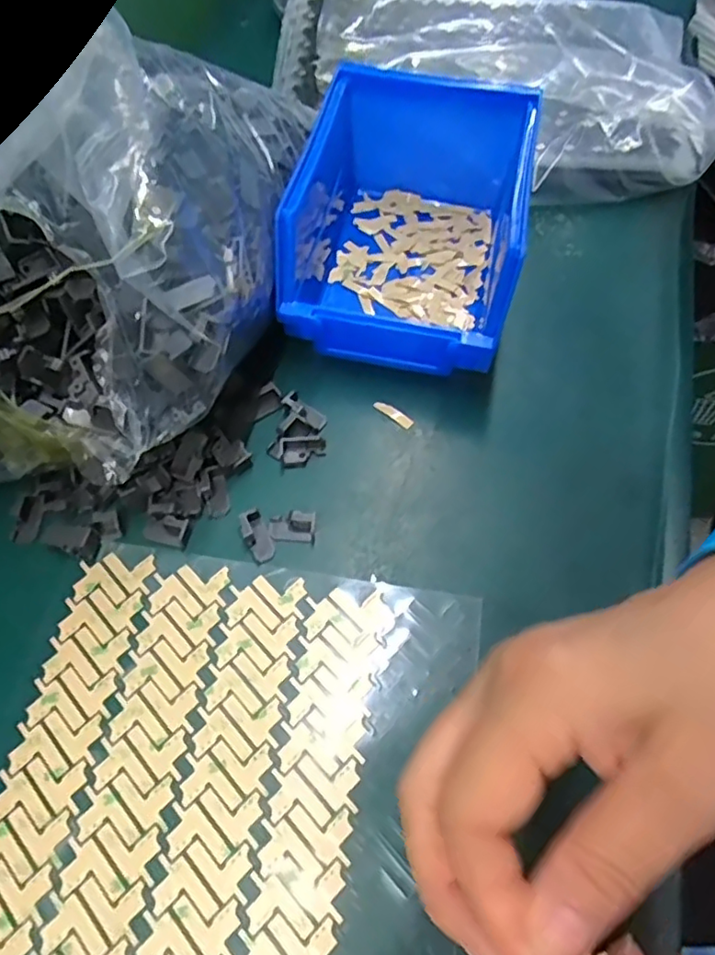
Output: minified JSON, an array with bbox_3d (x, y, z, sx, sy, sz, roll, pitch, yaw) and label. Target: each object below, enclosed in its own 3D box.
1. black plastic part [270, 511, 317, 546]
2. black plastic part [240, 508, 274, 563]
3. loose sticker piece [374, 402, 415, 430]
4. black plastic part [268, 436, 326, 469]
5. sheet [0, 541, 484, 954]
[{"bbox_3d":[-0.029,0.021,0.270,0.020,0.010,0.011,7,64,5],"label":"black plastic part"},{"bbox_3d":[-0.044,0.025,0.267,0.010,0.009,0.022,-21,65,-9],"label":"black plastic part"},{"bbox_3d":[0.018,-0.031,0.300,0.021,0.004,0.006,37,84,15],"label":"loose sticker piece"},{"bbox_3d":[-0.029,-0.012,0.286,0.026,0.011,0.012,1,63,2],"label":"black plastic part"},{"bbox_3d":[-0.051,0.146,0.209,0.171,0.004,0.242,9,64,5],"label":"sheet"}]

